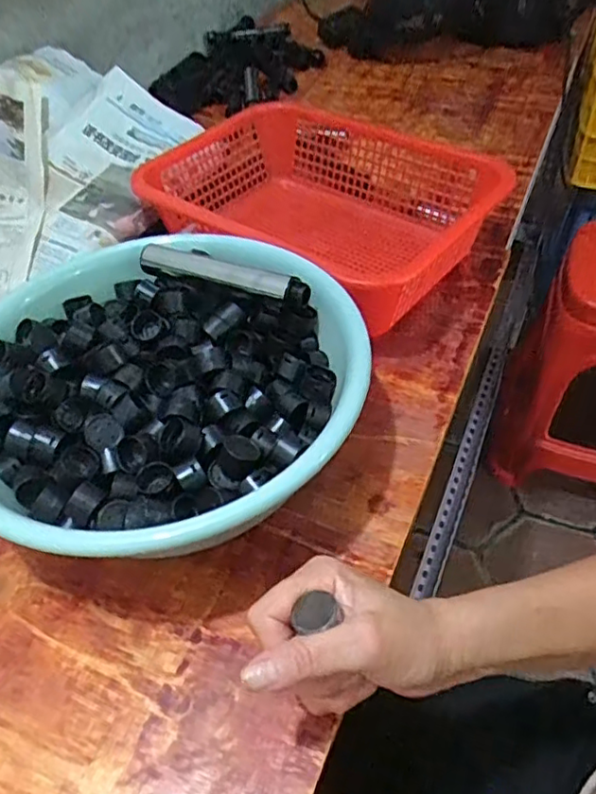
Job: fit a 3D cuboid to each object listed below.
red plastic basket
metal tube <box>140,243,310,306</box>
[{"bbox_3d":[0.016,-0.201,0.661,0.316,0.101,0.258,30,56,27],"label":"red plastic basket"},{"bbox_3d":[-0.061,-0.098,0.508,0.155,0.030,0.023,17,51,18],"label":"metal tube"}]

